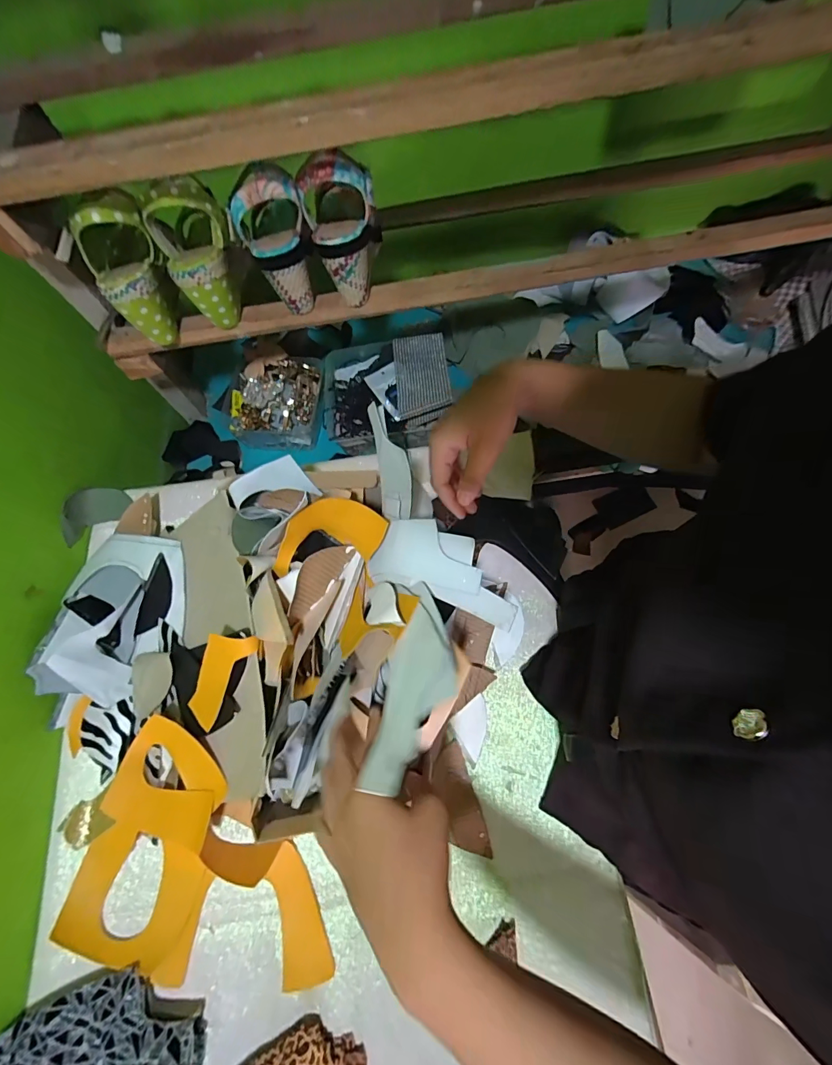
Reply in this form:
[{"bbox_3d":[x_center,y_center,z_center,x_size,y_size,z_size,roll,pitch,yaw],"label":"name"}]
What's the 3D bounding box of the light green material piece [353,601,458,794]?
[{"bbox_3d":[0.003,0.118,0.323,0.053,0.013,0.141,0,48,22],"label":"light green material piece"}]

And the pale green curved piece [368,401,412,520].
[{"bbox_3d":[-0.027,-0.076,0.448,0.008,0.058,0.123,-12,95,-35],"label":"pale green curved piece"}]

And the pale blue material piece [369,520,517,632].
[{"bbox_3d":[0.027,0.033,0.414,0.150,0.018,0.075,16,96,16],"label":"pale blue material piece"}]

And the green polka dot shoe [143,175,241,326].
[{"bbox_3d":[-0.247,-0.317,0.491,0.083,0.133,0.070,-24,69,-5],"label":"green polka dot shoe"}]

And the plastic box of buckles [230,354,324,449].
[{"bbox_3d":[-0.245,-0.235,0.751,0.159,0.058,0.152,-1,69,4],"label":"plastic box of buckles"}]

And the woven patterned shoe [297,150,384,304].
[{"bbox_3d":[-0.082,-0.344,0.486,0.078,0.135,0.070,-15,69,-1],"label":"woven patterned shoe"}]

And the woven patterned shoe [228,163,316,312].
[{"bbox_3d":[-0.160,-0.340,0.480,0.076,0.150,0.081,-25,69,-5],"label":"woven patterned shoe"}]

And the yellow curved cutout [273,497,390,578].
[{"bbox_3d":[-0.087,0.001,0.427,0.115,0.022,0.069,-4,111,-5],"label":"yellow curved cutout"}]

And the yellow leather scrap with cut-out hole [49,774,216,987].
[{"bbox_3d":[-0.281,0.341,0.424,0.135,0.045,0.167,8,70,7],"label":"yellow leather scrap with cut-out hole"}]

